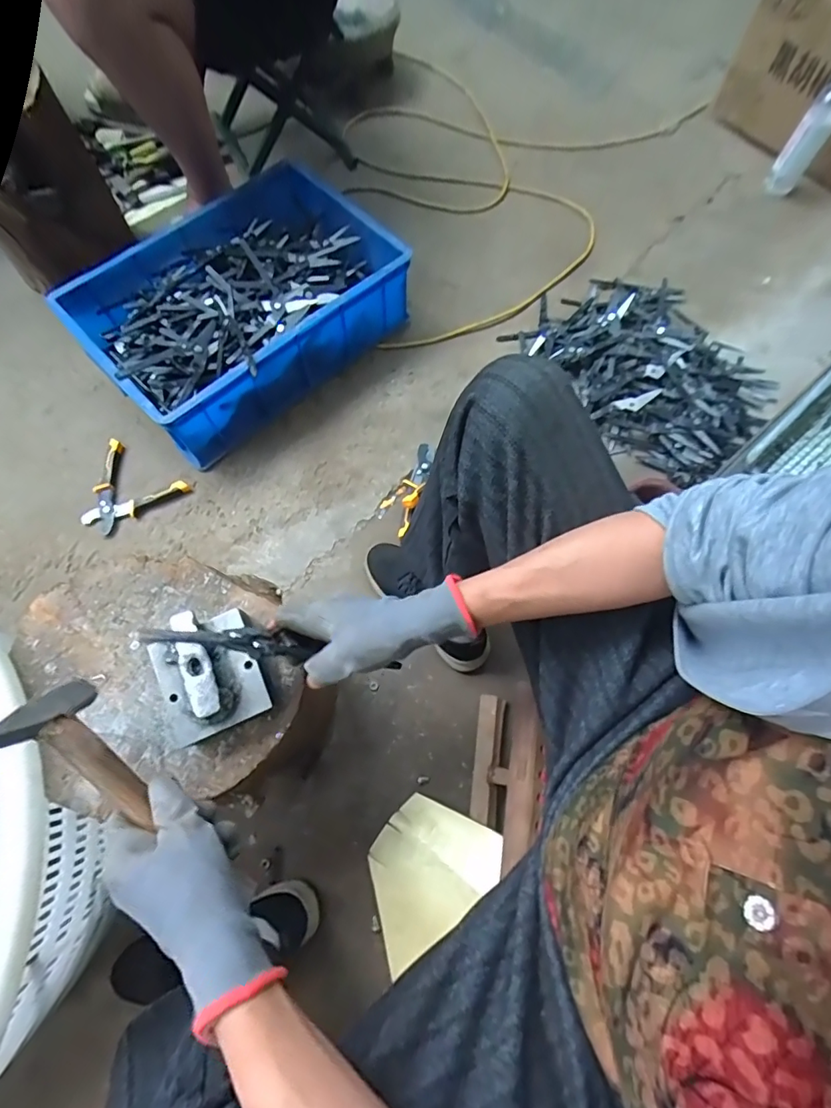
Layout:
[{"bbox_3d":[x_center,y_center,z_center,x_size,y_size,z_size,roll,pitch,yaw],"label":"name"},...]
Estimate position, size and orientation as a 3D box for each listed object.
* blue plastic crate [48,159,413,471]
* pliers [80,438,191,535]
[{"bbox_3d":[-0.315,-0.442,0.896,0.503,0.158,0.368,-42,76,-16],"label":"blue plastic crate"},{"bbox_3d":[-0.495,-0.101,0.840,0.162,0.020,0.141,31,71,9],"label":"pliers"}]

